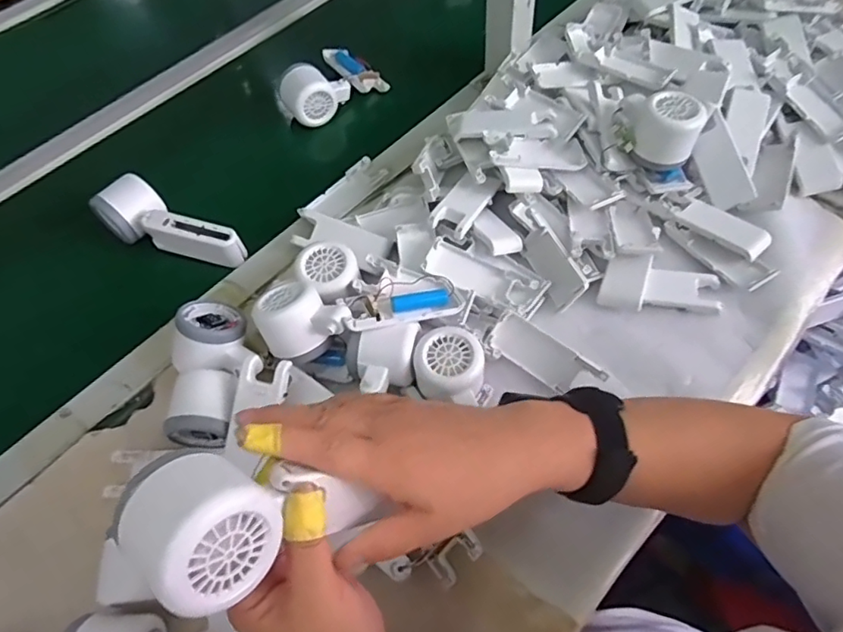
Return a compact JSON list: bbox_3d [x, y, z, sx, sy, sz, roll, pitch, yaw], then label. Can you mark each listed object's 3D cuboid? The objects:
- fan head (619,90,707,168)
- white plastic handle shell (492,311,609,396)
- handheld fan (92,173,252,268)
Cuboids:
[{"bbox_3d":[0.230,-0.189,0.537,0.079,0.048,0.060,24,63,17],"label":"fan head"},{"bbox_3d":[0.112,0.038,0.498,0.099,0.014,0.039,37,103,21],"label":"white plastic handle shell"},{"bbox_3d":[-0.265,-0.090,0.584,0.152,0.059,0.059,25,63,18],"label":"handheld fan"}]

